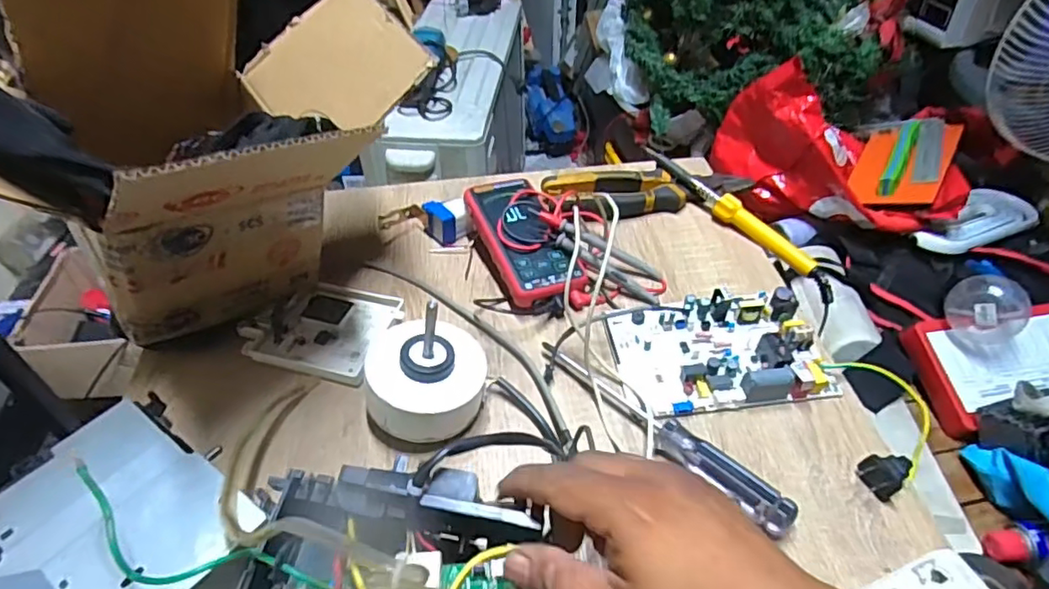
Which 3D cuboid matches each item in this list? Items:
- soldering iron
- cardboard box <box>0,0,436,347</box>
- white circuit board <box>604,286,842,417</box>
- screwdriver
[{"bbox_3d":[0.226,-0.087,0.625,0.019,0.036,0.250,-29,52,-26],"label":"soldering iron"},{"bbox_3d":[-0.238,-0.108,0.453,0.326,0.250,0.222,-33,54,-28],"label":"cardboard box"},{"bbox_3d":[0.164,0.043,0.499,0.166,0.029,0.111,-6,45,-6],"label":"white circuit board"},{"bbox_3d":[0.100,0.099,0.450,0.022,0.022,0.221,-35,54,-29],"label":"screwdriver"}]

